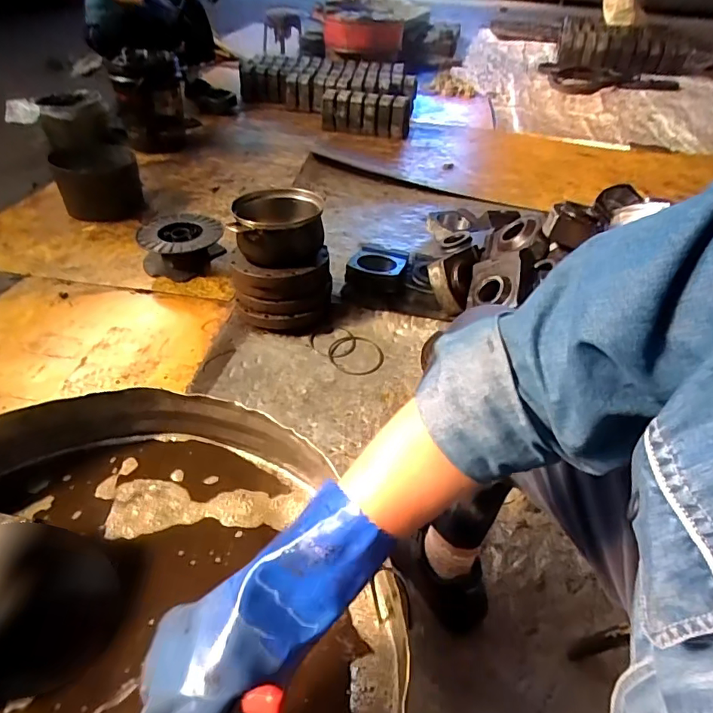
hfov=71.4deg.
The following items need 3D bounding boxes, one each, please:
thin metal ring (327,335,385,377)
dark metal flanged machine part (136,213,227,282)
[{"bbox_3d":[0.000,0.000,1.161,0.130,0.006,0.122,6,52,0],"label":"thin metal ring"},{"bbox_3d":[-0.487,-0.301,1.396,0.221,0.119,0.243,-14,44,-20],"label":"dark metal flanged machine part"}]

